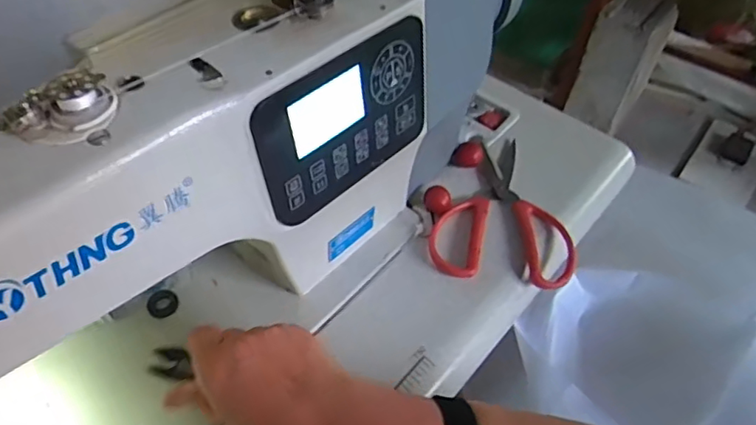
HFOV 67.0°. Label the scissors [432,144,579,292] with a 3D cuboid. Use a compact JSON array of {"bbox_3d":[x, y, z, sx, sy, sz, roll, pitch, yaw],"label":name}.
[{"bbox_3d":[0.118,-0.009,0.554,0.128,0.011,0.173,5,51,2],"label":"scissors"}]

